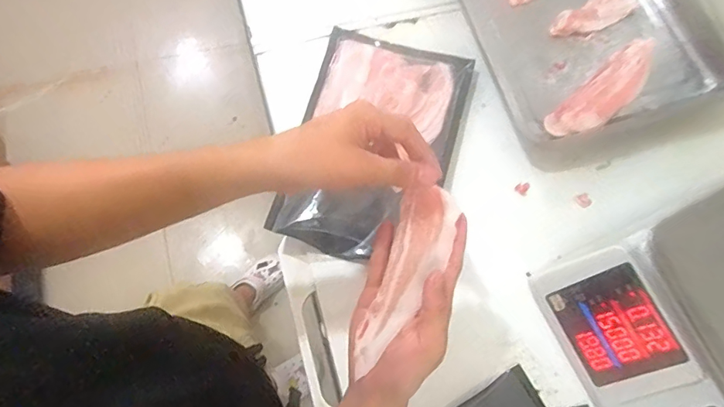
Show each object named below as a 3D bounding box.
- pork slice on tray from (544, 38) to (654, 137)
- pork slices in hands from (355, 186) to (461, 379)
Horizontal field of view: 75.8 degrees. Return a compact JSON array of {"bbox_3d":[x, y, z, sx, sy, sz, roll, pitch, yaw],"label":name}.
[{"bbox_3d":[0.329,-0.149,0.629,0.190,0.027,0.059,-41,79,-12],"label":"pork slice on tray"},{"bbox_3d":[0.035,0.065,0.403,0.050,0.014,0.164,24,94,5],"label":"pork slices in hands"}]

